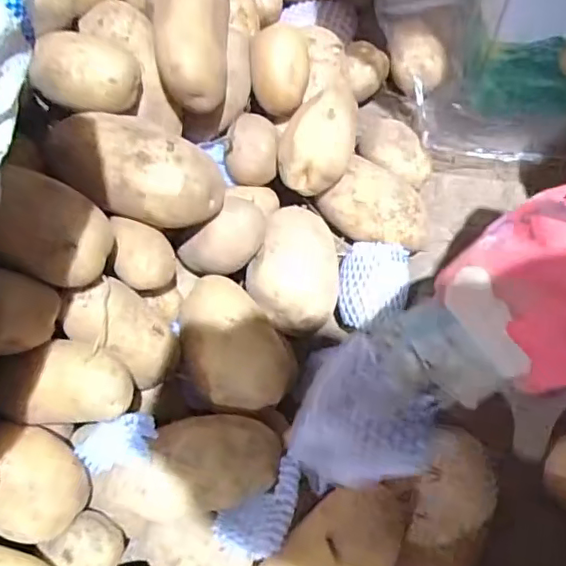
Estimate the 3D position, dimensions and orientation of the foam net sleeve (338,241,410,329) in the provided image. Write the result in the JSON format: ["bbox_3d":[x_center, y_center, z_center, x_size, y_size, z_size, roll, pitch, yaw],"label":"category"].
[{"bbox_3d":[0.094,0.001,0.580,0.064,0.045,0.076,-7,81,36],"label":"foam net sleeve"}]

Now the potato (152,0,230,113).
[{"bbox_3d":[-0.086,-0.231,0.529,0.071,0.054,0.136,-5,82,0],"label":"potato"}]

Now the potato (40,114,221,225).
[{"bbox_3d":[-0.133,-0.097,0.483,0.156,0.054,0.065,17,68,10],"label":"potato"}]

